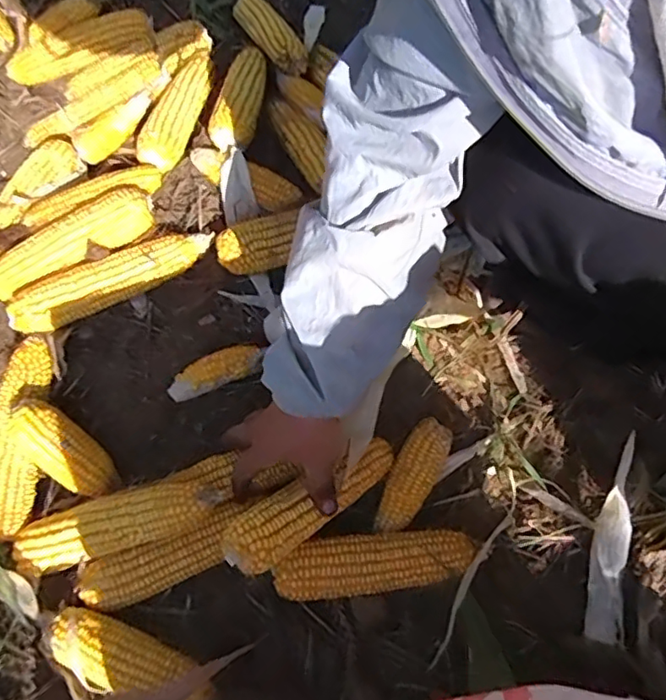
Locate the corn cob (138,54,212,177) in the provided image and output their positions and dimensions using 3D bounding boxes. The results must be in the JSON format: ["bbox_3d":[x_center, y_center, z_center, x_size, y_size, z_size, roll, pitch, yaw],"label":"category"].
[{"bbox_3d":[-0.194,-0.309,0.721,0.051,0.039,0.205,10,64,5],"label":"corn cob"}]

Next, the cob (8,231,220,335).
[{"bbox_3d":[-0.234,-0.076,0.628,0.213,0.042,0.051,-23,66,-11],"label":"cob"}]

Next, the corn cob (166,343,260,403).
[{"bbox_3d":[-0.124,0.022,0.613,0.099,0.026,0.032,-19,65,-9],"label":"corn cob"}]

